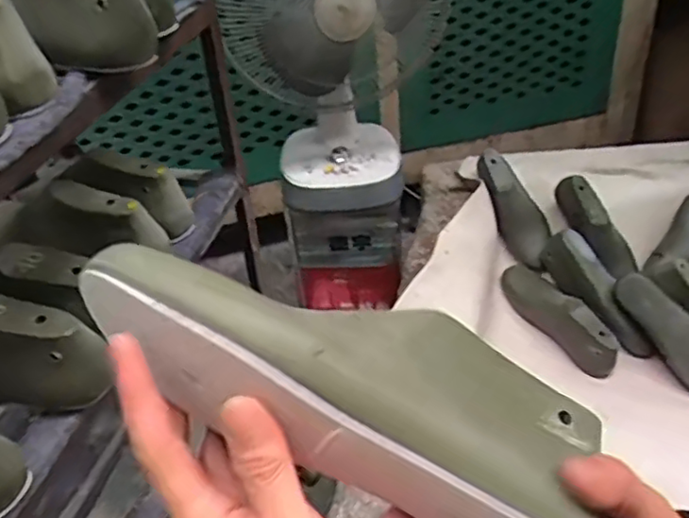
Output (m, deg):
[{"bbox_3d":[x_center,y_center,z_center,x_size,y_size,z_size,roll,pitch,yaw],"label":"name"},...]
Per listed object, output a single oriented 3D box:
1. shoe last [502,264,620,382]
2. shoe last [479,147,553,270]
[{"bbox_3d":[0.375,0.103,1.169,0.071,0.093,0.265,-17,38,-16],"label":"shoe last"},{"bbox_3d":[0.327,-0.101,1.294,0.069,0.086,0.256,-17,75,-17],"label":"shoe last"}]

